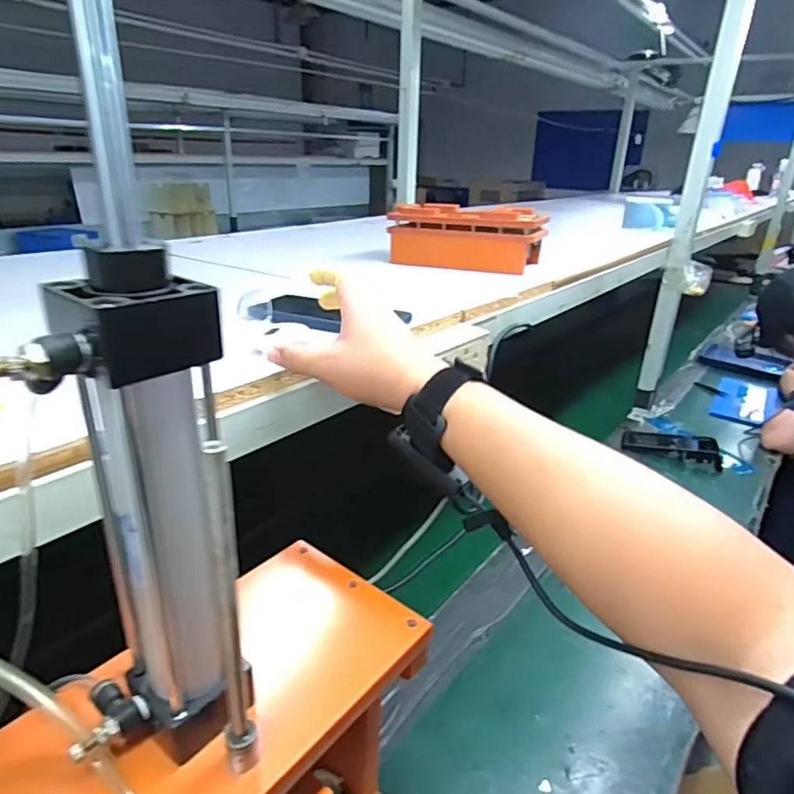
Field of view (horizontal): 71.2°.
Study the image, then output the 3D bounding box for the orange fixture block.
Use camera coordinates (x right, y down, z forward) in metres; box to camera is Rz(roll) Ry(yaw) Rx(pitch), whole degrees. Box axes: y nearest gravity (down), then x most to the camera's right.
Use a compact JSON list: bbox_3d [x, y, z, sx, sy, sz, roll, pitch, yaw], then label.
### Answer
[{"bbox_3d":[0.114,-0.269,0.934,0.247,0.093,0.108,12,26,22],"label":"orange fixture block"}]

